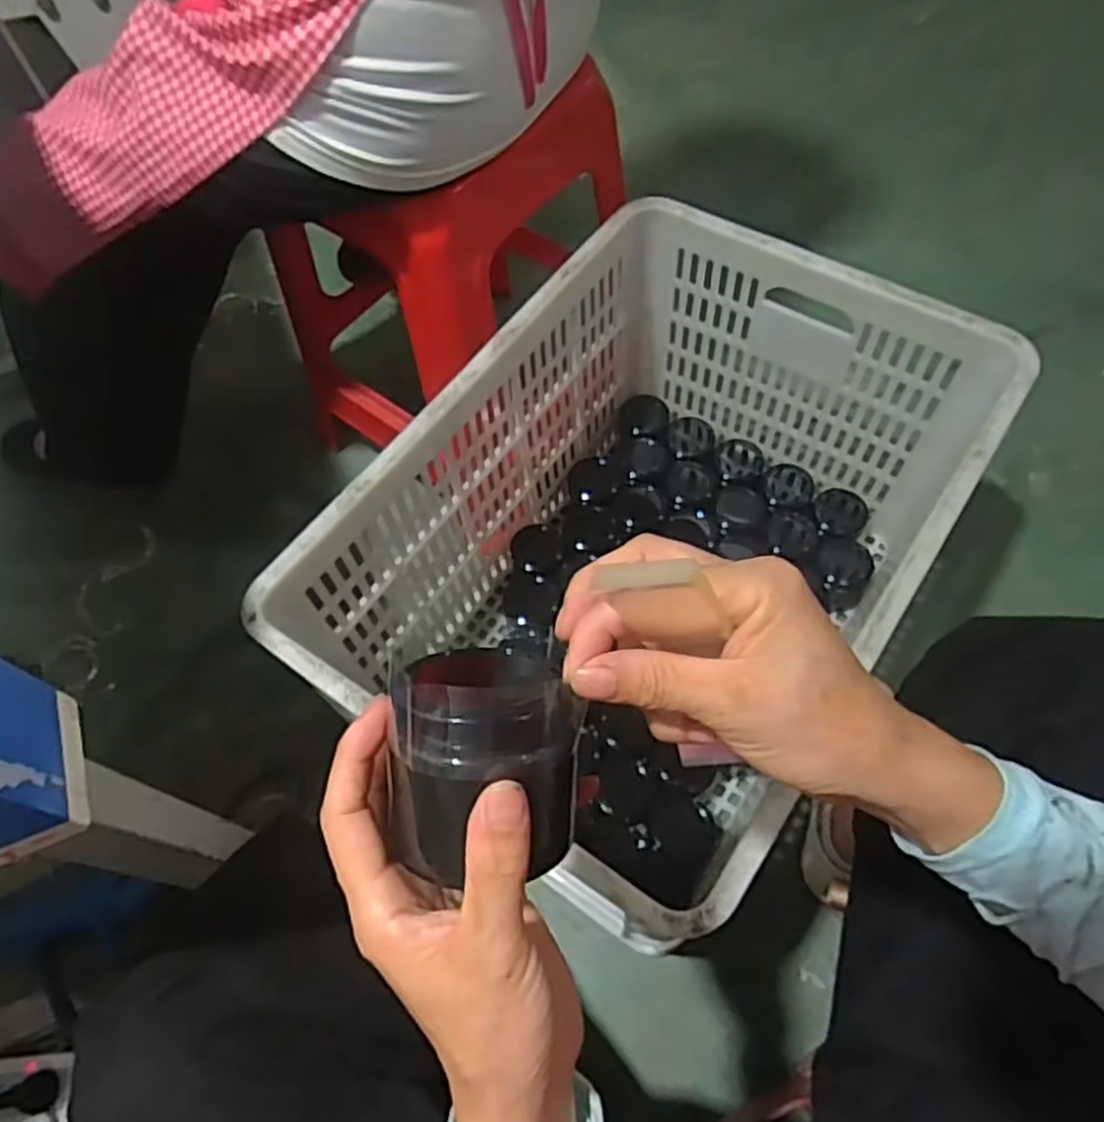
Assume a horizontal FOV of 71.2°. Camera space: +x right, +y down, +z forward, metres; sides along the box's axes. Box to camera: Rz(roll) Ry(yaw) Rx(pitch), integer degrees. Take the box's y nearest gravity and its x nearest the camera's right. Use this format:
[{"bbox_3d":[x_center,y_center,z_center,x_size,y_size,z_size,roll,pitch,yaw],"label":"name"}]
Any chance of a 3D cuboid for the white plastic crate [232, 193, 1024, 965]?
[{"bbox_3d":[0.109,0.007,0.792,0.453,0.336,0.595,30,67,19],"label":"white plastic crate"}]

